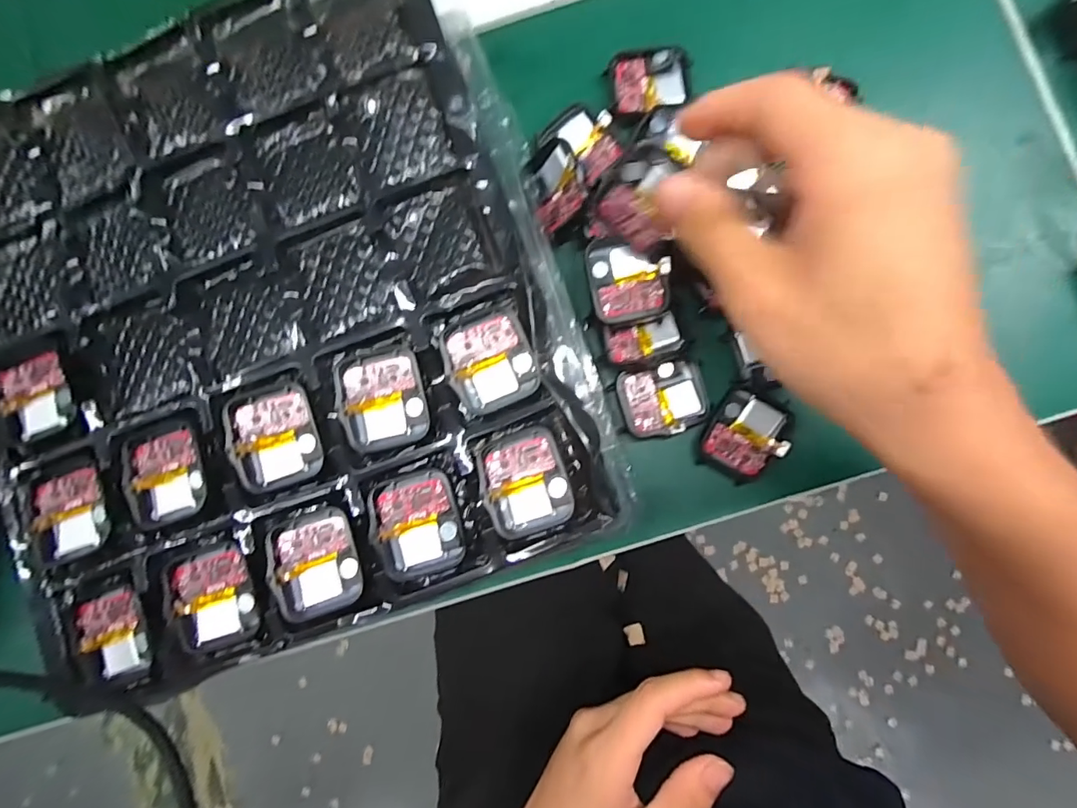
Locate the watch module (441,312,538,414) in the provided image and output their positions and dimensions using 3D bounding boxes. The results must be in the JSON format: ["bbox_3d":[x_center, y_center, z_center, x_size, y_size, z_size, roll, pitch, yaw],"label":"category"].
[{"bbox_3d":[-0.021,-0.019,0.213,0.036,0.005,0.040,-22,84,1],"label":"watch module"}]

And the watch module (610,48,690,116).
[{"bbox_3d":[0.061,-0.174,0.261,0.042,0.007,0.033,-7,85,2],"label":"watch module"}]

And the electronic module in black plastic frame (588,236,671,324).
[{"bbox_3d":[0.044,-0.061,0.235,0.037,0.011,0.040,-5,85,2],"label":"electronic module in black plastic frame"}]

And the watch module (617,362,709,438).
[{"bbox_3d":[0.063,-0.002,0.249,0.041,0.006,0.035,-12,85,2],"label":"watch module"}]

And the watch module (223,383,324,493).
[{"bbox_3d":[-0.112,0.013,0.209,0.036,0.006,0.042,-18,84,1],"label":"watch module"}]

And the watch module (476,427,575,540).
[{"bbox_3d":[-0.006,0.034,0.207,0.035,0.012,0.043,-20,84,1],"label":"watch module"}]

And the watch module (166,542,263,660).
[{"bbox_3d":[-0.140,0.084,0.210,0.034,0.008,0.043,-17,84,1],"label":"watch module"}]

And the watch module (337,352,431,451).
[{"bbox_3d":[-0.067,-0.002,0.214,0.035,0.010,0.041,-14,84,2],"label":"watch module"}]

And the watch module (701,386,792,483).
[{"bbox_3d":[0.104,0.015,0.248,0.037,0.014,0.039,29,87,5],"label":"watch module"}]

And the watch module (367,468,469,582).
[{"bbox_3d":[-0.051,0.051,0.209,0.036,0.010,0.044,-16,84,1],"label":"watch module"}]

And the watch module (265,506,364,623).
[{"bbox_3d":[-0.095,0.068,0.211,0.035,0.010,0.043,-20,84,1],"label":"watch module"}]

